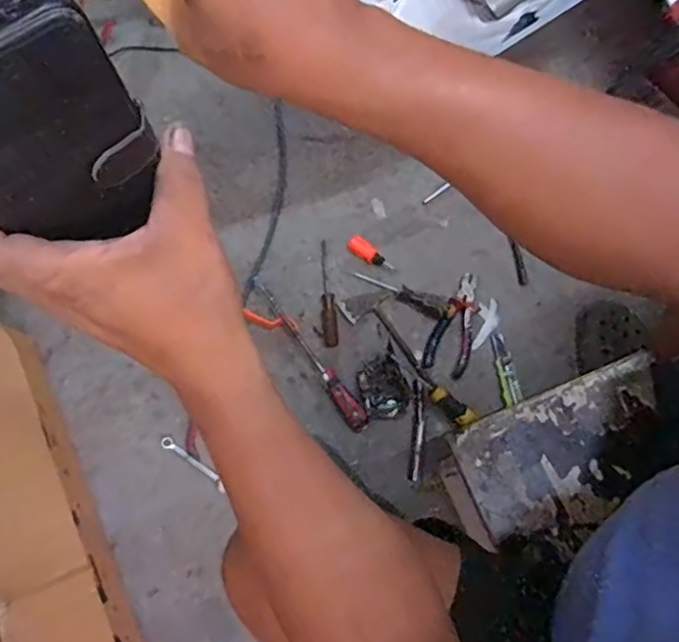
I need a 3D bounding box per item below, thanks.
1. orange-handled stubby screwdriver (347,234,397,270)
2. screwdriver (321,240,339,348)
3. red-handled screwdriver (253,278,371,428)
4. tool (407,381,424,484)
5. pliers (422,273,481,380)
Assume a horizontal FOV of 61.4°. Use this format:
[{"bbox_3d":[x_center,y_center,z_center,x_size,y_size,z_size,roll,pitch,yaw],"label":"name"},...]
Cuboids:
[{"bbox_3d":[0.057,-0.114,0.986,0.092,0.022,0.029,33,72,-9],"label":"orange-handled stubby screwdriver"},{"bbox_3d":[-0.021,-0.049,0.970,0.024,0.024,0.193,-5,69,0],"label":"screwdriver"},{"bbox_3d":[-0.044,0.046,0.918,0.032,0.037,0.292,-32,71,-10],"label":"red-handled screwdriver"},{"bbox_3d":[0.121,0.172,0.896,0.019,0.011,0.153,4,84,4],"label":"tool"},{"bbox_3d":[0.196,0.000,0.949,0.070,0.031,0.177,19,71,9],"label":"pliers"}]

